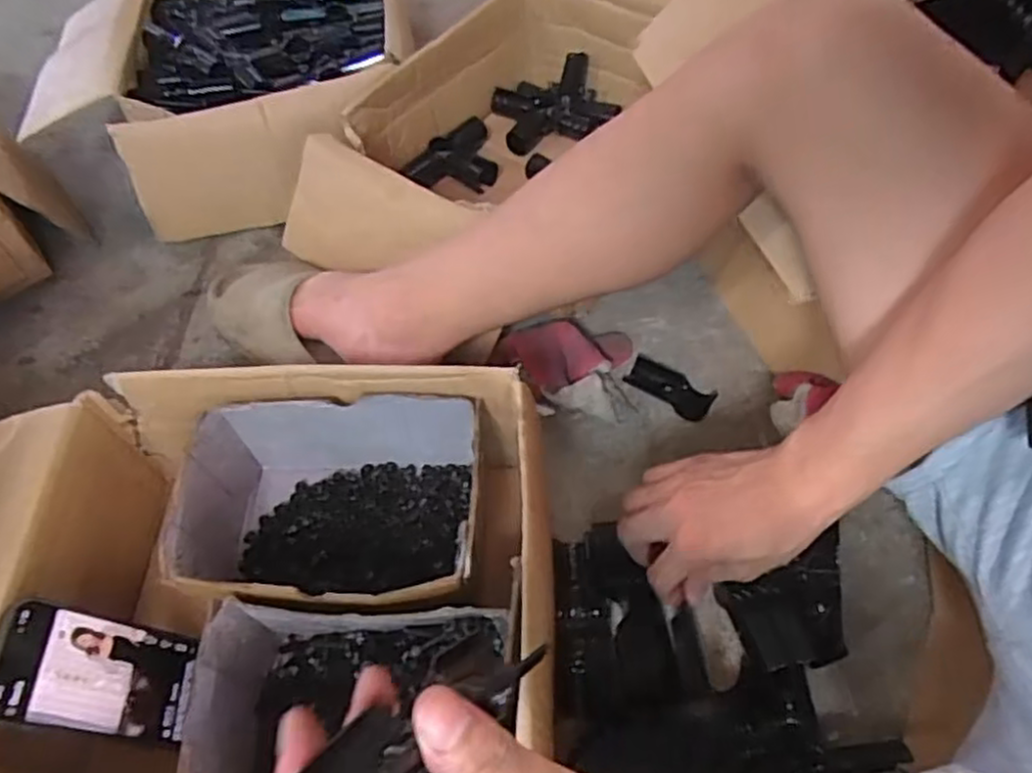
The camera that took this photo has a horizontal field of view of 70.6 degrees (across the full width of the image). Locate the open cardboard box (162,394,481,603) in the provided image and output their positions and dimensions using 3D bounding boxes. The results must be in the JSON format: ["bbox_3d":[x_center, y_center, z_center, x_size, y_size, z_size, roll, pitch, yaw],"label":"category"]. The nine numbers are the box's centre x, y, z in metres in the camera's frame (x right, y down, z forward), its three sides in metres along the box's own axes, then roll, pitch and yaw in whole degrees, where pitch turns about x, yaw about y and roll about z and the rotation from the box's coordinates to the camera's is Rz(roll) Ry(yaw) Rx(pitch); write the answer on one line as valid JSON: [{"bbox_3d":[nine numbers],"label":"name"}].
[{"bbox_3d":[-0.132,0.097,0.543,0.209,0.096,0.149,-2,54,2],"label":"open cardboard box"}]

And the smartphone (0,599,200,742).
[{"bbox_3d":[-0.264,0.182,0.464,0.006,0.128,0.070,-23,52,24],"label":"smartphone"}]

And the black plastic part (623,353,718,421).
[{"bbox_3d":[0.141,-0.001,0.669,0.081,0.008,0.039,32,62,24],"label":"black plastic part"}]

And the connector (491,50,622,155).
[{"bbox_3d":[0.047,-0.345,0.880,0.141,0.057,0.112,-13,54,-6],"label":"connector"}]

